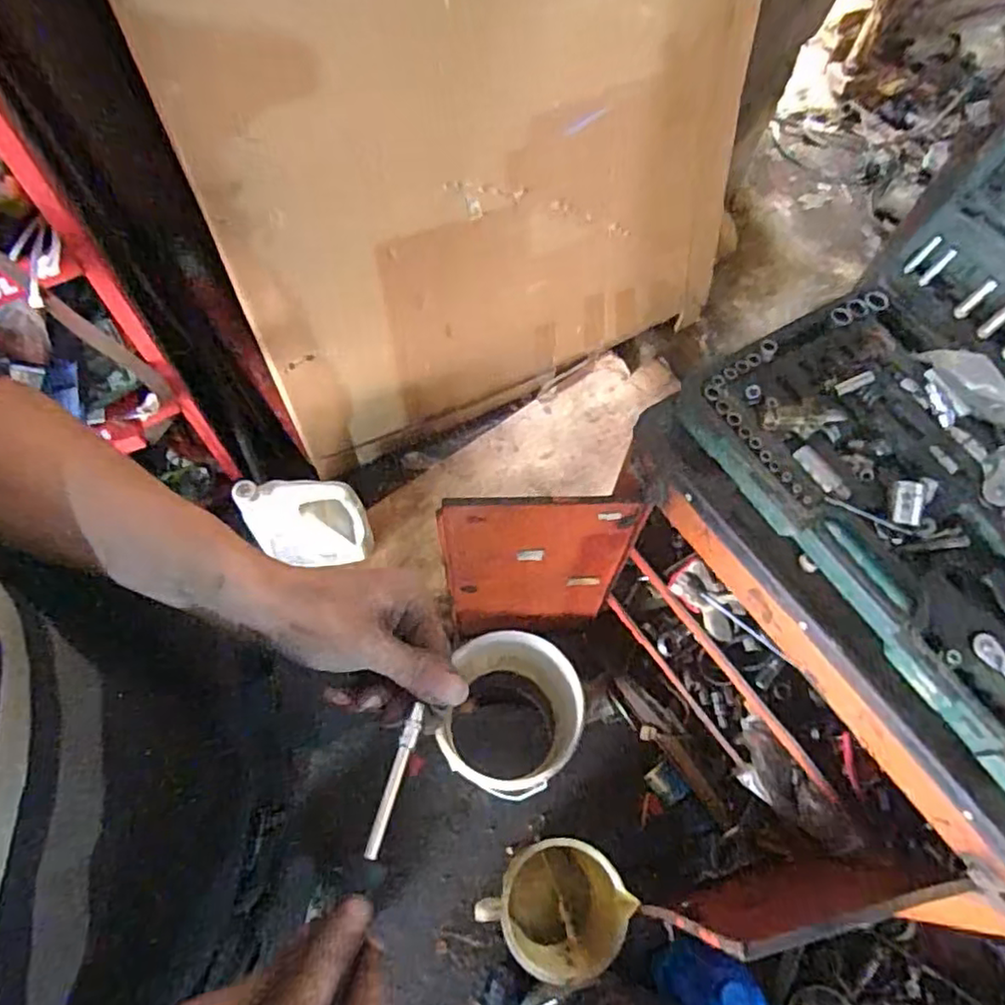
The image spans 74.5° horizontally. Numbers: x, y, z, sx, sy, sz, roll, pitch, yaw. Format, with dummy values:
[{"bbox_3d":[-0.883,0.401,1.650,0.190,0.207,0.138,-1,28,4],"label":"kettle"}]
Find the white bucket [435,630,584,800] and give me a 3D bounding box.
[{"bbox_3d":[0.009,0.438,1.320,0.238,0.329,0.275,10,64,2],"label":"white bucket"}]

